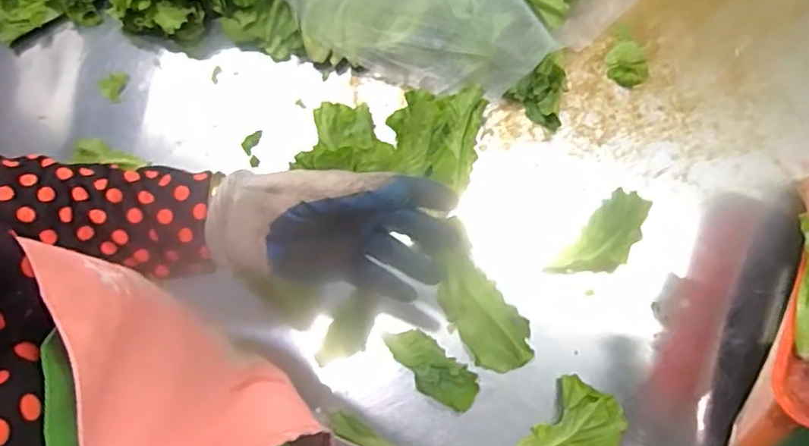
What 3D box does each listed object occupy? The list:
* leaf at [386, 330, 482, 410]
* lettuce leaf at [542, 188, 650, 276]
[{"bbox_3d":[0.026,0.137,0.556,0.096,0.011,0.042,38,79,10],"label":"leaf"},{"bbox_3d":[0.192,0.018,0.574,0.049,0.023,0.109,40,80,10],"label":"lettuce leaf"}]

